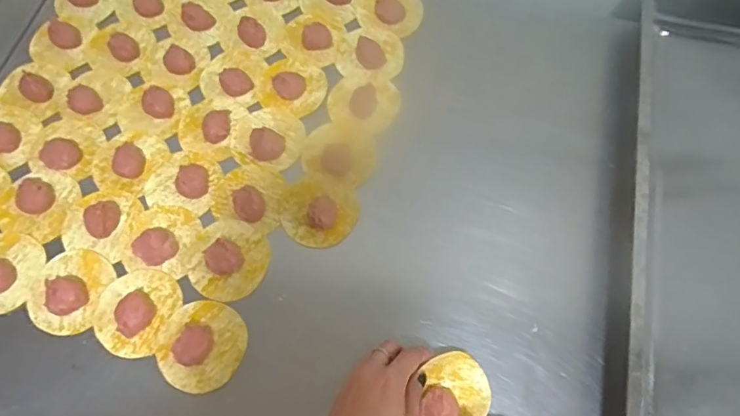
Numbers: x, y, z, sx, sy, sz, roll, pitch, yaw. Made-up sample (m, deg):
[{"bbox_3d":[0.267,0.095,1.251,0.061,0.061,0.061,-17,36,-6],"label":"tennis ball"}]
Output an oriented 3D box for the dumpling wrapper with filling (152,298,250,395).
[{"bbox_3d":[-0.161,0.128,0.467,0.078,0.023,0.081,0,69,0],"label":"dumpling wrapper with filling"}]

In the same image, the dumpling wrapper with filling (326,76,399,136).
[{"bbox_3d":[-0.007,-0.123,0.588,0.079,0.012,0.072,19,70,7],"label":"dumpling wrapper with filling"}]

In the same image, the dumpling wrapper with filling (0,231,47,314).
[{"bbox_3d":[-0.374,0.061,0.494,0.082,0.020,0.081,22,70,8],"label":"dumpling wrapper with filling"}]

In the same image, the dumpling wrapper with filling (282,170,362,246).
[{"bbox_3d":[-0.054,-0.001,0.519,0.079,0.026,0.078,25,71,9],"label":"dumpling wrapper with filling"}]

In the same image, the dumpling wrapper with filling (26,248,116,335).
[{"bbox_3d":[-0.297,0.078,0.485,0.067,0.021,0.083,12,69,4],"label":"dumpling wrapper with filling"}]

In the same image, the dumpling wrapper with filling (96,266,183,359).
[{"bbox_3d":[-0.229,0.097,0.478,0.073,0.021,0.084,20,70,7],"label":"dumpling wrapper with filling"}]

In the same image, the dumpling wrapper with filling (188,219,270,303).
[{"bbox_3d":[-0.143,0.050,0.502,0.074,0.021,0.082,7,69,2],"label":"dumpling wrapper with filling"}]

